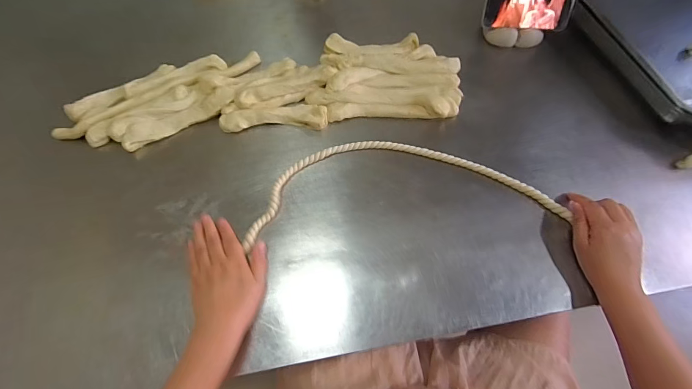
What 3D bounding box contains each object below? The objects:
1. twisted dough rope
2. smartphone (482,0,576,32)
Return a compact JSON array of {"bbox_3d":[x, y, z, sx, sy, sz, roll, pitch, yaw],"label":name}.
[{"bbox_3d":[0.085,-0.011,0.487,0.446,0.019,0.159,-2,68,-2],"label":"twisted dough rope"},{"bbox_3d":[0.334,-0.346,0.603,0.151,0.077,0.015,3,27,1],"label":"smartphone"}]

